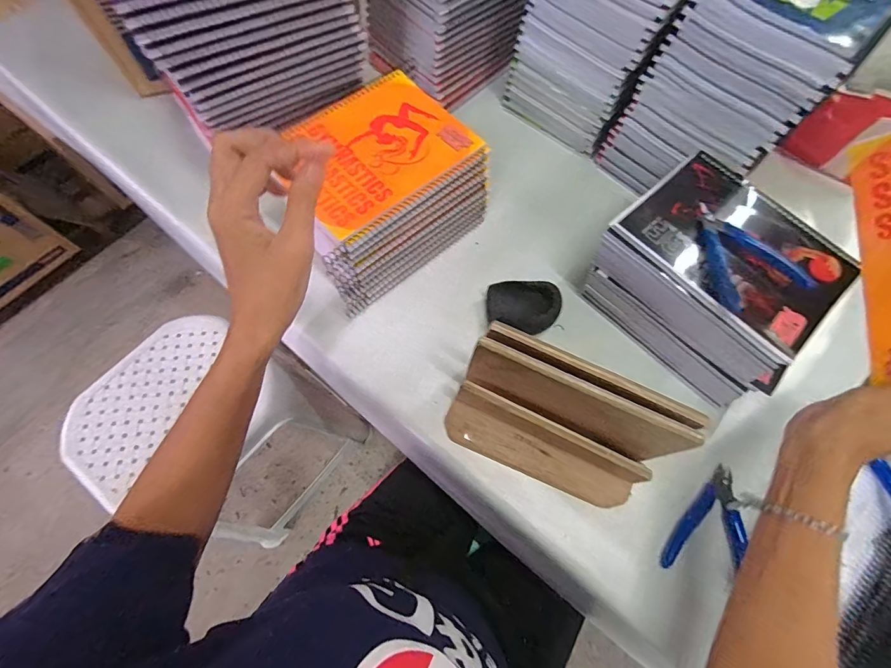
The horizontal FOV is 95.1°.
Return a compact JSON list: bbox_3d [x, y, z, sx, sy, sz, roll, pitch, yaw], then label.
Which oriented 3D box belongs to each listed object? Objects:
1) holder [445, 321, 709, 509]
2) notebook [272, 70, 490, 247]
[{"bbox_3d":[0.108,0.087,0.390,0.199,0.116,0.092,24,69,8],"label":"holder"},{"bbox_3d":[-0.074,-0.198,0.436,0.189,0.015,0.146,-39,74,-16],"label":"notebook"}]

